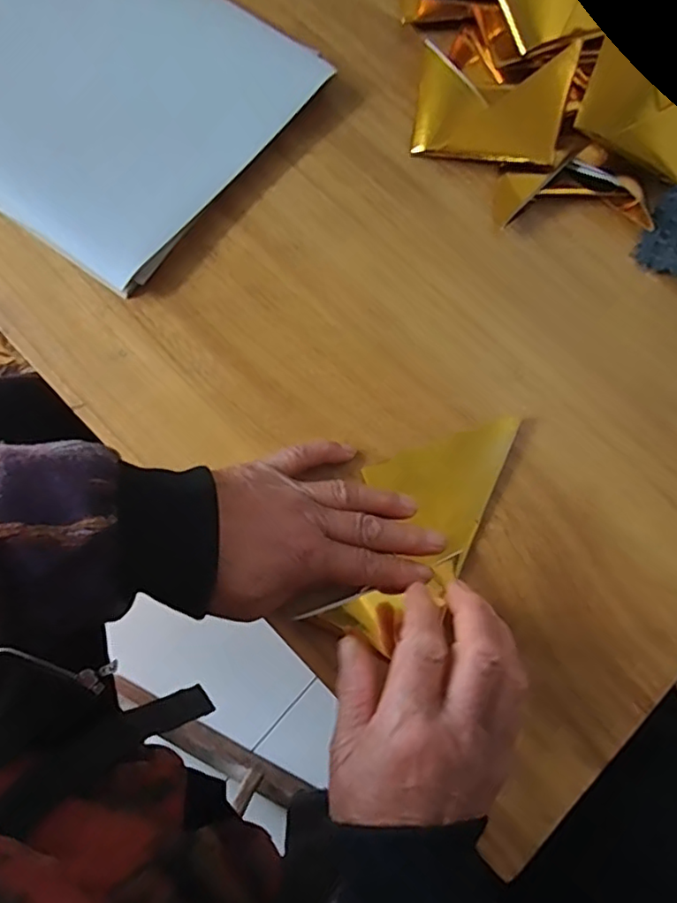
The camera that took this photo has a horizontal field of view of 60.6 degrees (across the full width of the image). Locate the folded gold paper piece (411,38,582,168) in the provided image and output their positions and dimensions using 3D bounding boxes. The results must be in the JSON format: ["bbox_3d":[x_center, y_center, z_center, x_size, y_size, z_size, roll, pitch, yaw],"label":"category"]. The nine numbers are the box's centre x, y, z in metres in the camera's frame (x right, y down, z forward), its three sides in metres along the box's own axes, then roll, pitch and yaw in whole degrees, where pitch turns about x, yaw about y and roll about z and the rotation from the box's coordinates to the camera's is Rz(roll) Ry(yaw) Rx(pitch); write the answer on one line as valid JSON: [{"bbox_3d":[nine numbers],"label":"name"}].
[{"bbox_3d":[0.101,-0.228,0.381,0.096,0.009,0.069,8,101,10],"label":"folded gold paper piece"}]

